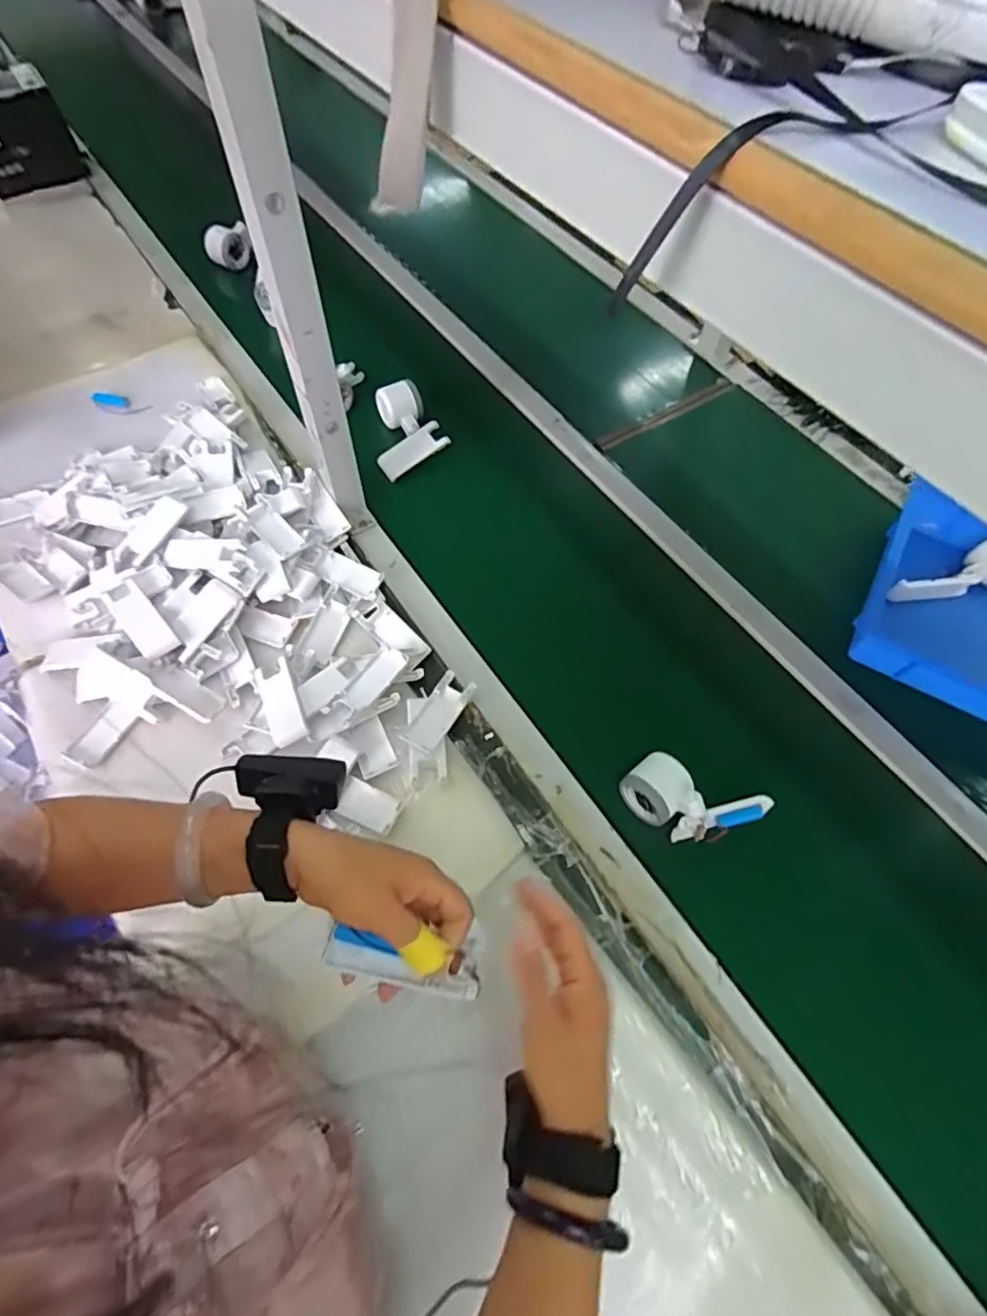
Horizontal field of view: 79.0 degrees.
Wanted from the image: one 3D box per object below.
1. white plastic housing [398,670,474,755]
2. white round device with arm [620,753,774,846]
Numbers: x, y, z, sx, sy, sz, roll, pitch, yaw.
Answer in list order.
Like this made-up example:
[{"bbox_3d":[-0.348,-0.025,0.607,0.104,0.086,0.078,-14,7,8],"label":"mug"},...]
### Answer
[{"bbox_3d":[-0.060,0.060,0.664,0.038,0.016,0.098,28,63,14],"label":"white plastic housing"},{"bbox_3d":[0.206,0.148,0.611,0.145,0.056,0.064,19,62,9],"label":"white round device with arm"}]

